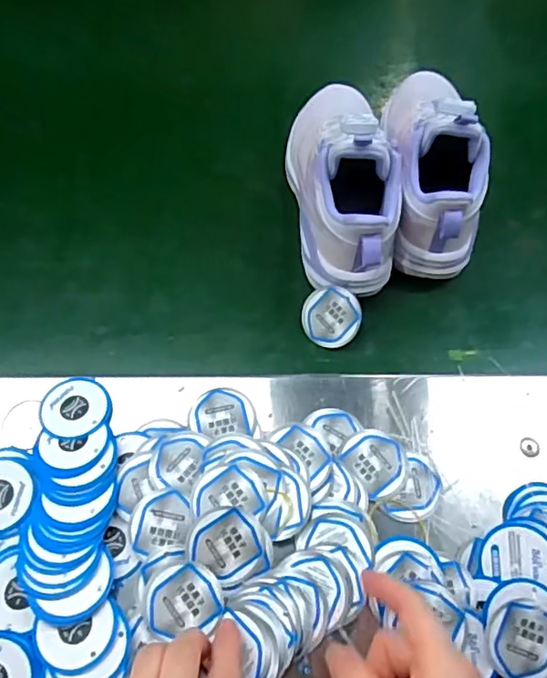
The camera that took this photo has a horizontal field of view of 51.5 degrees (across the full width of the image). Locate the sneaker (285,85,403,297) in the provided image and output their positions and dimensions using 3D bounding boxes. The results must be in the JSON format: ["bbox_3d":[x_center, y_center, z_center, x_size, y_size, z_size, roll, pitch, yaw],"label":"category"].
[{"bbox_3d":[0.058,-0.127,0.468,0.073,0.121,0.173,-4,61,-6],"label":"sneaker"}]

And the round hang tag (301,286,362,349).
[{"bbox_3d":[0.047,-0.018,0.462,0.049,0.007,0.049,1,93,26],"label":"round hang tag"}]

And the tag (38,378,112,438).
[{"bbox_3d":[-0.140,0.048,0.403,0.047,0.005,0.045,1,63,-1],"label":"tag"}]

